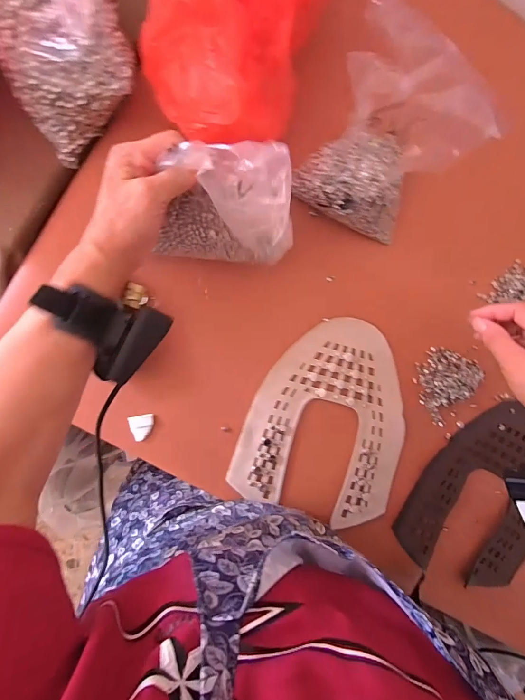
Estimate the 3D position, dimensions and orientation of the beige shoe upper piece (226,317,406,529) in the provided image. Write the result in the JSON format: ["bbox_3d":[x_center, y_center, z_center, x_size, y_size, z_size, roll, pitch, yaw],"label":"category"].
[{"bbox_3d":[0.088,0.085,0.436,0.198,0.004,0.234,19,91,-8],"label":"beige shoe upper piece"}]

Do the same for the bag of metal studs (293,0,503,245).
[{"bbox_3d":[0.122,-0.198,0.361,0.149,0.125,0.140,28,90,-7],"label":"bag of metal studs"}]

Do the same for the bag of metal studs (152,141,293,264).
[{"bbox_3d":[-0.035,-0.121,0.313,0.119,0.095,0.083,-3,100,-2],"label":"bag of metal studs"}]

